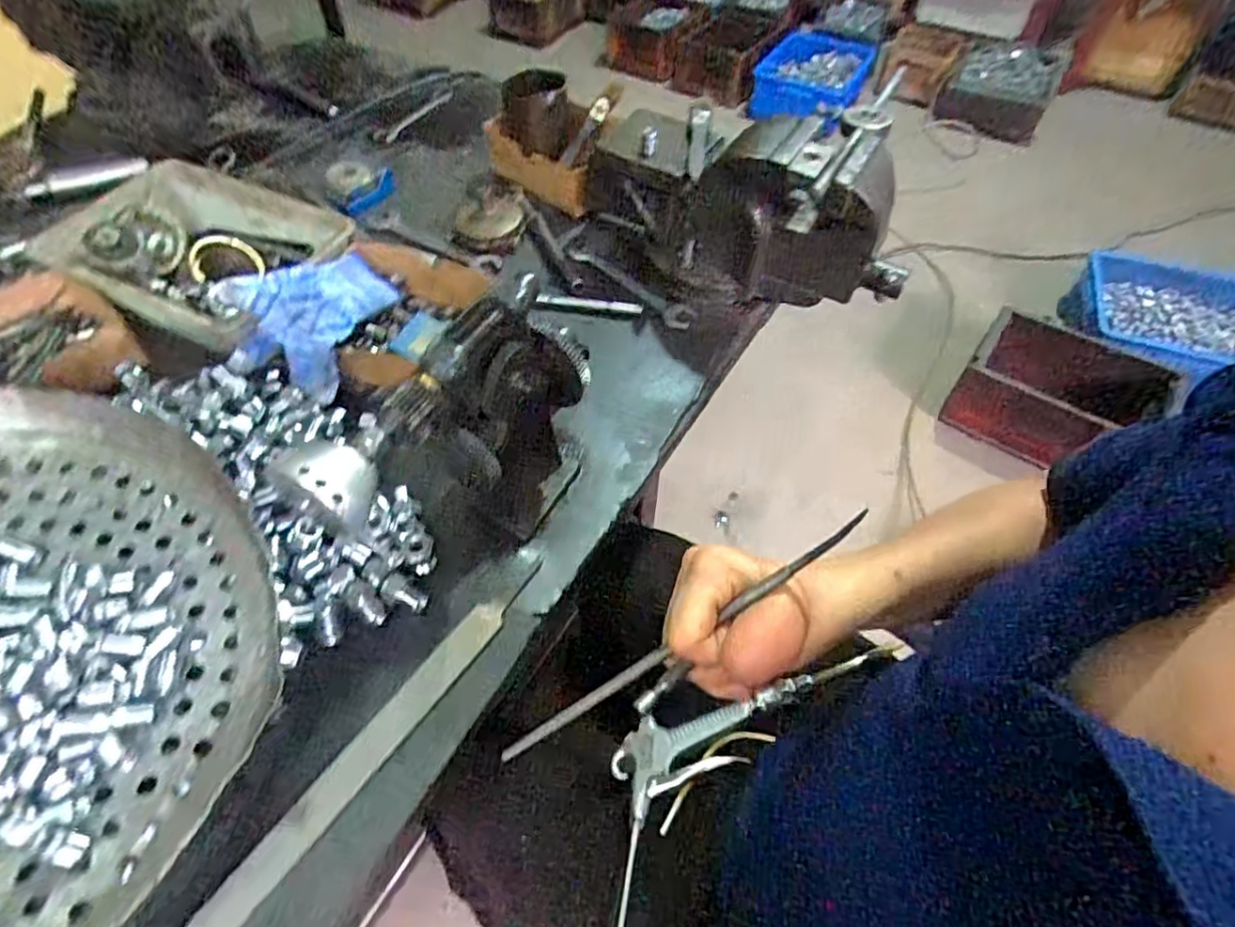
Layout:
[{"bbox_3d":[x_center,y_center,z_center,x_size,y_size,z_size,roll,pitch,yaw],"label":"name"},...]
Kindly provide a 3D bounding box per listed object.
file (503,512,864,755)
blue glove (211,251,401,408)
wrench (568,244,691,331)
[{"bbox_3d":[0.024,0.093,0.313,0.232,0.008,0.008,-39,54,20],"label":"file"},{"bbox_3d":[-0.277,-0.142,0.562,0.115,0.064,0.151,16,54,10],"label":"blue glove"},{"bbox_3d":[0.012,-0.194,0.668,0.166,0.013,0.030,38,61,24],"label":"wrench"}]

